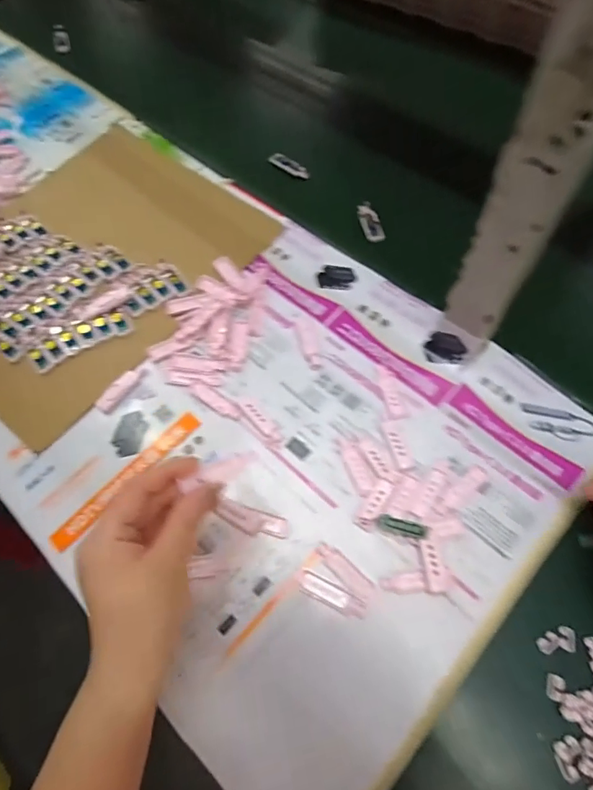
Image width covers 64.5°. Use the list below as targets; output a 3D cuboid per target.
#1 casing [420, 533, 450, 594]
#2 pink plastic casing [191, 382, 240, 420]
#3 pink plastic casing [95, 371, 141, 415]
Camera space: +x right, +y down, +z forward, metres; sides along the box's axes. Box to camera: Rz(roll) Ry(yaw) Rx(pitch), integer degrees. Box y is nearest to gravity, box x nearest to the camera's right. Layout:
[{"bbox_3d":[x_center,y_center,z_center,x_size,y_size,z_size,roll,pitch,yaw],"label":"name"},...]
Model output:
[{"bbox_3d":[0.104,0.128,0.358,0.015,0.010,0.041,-10,63,-2],"label":"casing"},{"bbox_3d":[-0.074,0.005,0.432,0.055,0.006,0.015,34,70,18],"label":"pink plastic casing"},{"bbox_3d":[-0.167,-0.004,0.440,0.017,0.007,0.046,34,70,19],"label":"pink plastic casing"}]

